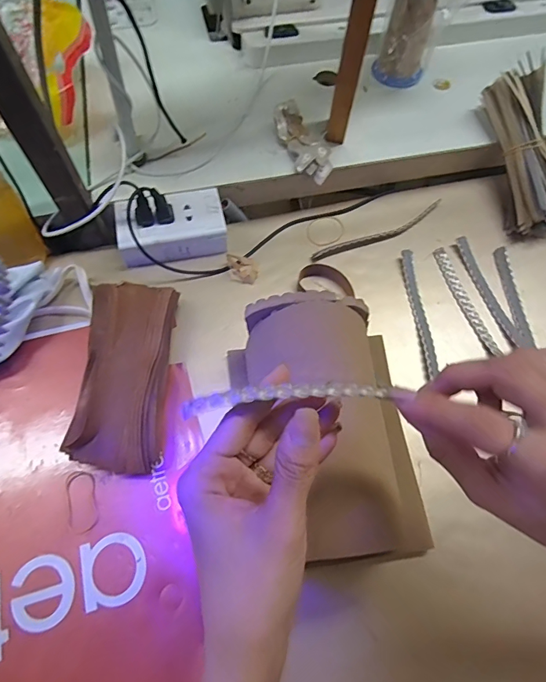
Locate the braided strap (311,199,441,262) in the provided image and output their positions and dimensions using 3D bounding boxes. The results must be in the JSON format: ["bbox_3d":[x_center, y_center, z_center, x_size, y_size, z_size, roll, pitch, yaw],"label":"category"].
[{"bbox_3d":[0.132,-0.131,0.514,0.184,0.009,0.021,-24,68,-12],"label":"braided strap"}]

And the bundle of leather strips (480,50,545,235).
[{"bbox_3d":[0.315,-0.235,0.515,0.068,0.054,0.209,-8,83,-5],"label":"bundle of leather strips"}]

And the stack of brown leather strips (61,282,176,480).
[{"bbox_3d":[-0.143,0.031,0.412,0.080,0.044,0.187,1,65,-1],"label":"stack of brown leather strips"}]

